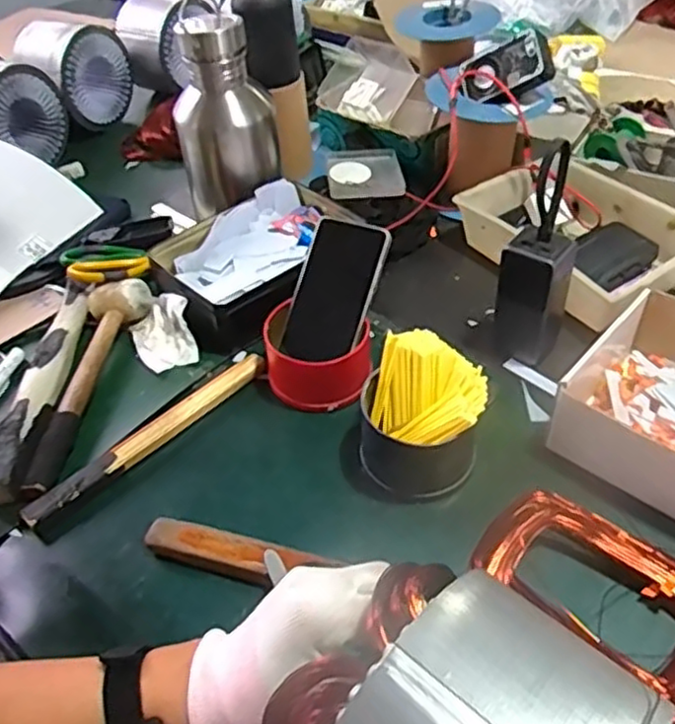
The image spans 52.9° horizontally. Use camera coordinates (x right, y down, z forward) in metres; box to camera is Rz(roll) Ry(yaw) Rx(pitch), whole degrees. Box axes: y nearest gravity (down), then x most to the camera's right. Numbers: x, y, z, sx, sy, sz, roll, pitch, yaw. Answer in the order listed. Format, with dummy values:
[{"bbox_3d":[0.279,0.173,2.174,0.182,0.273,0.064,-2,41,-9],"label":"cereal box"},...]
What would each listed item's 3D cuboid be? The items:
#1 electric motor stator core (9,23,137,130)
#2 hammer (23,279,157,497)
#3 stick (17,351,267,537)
[{"bbox_3d":[-0.411,-0.460,1.097,0.082,0.157,0.152,22,52,25],"label":"electric motor stator core"},{"bbox_3d":[-0.260,0.014,0.668,0.067,0.042,0.261,6,46,12],"label":"hammer"},{"bbox_3d":[-0.170,0.067,0.628,0.020,0.020,0.255,33,57,32],"label":"stick"}]

